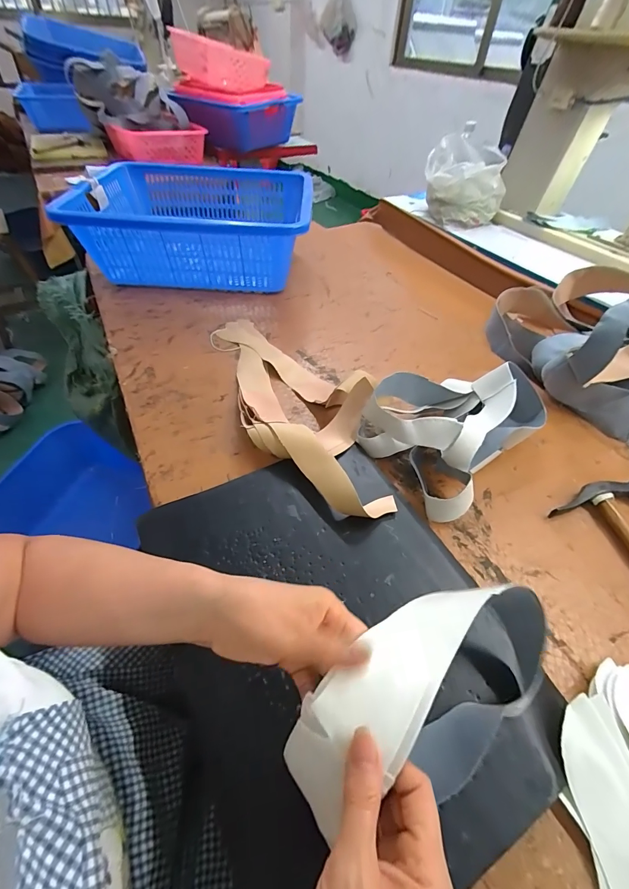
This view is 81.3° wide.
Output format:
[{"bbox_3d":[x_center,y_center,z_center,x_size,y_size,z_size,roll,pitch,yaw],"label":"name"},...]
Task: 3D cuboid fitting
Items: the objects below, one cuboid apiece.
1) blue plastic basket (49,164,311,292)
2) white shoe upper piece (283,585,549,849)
[{"bbox_3d":[-0.269,-0.520,0.893,0.497,0.183,0.444,3,49,-1],"label":"blue plastic basket"},{"bbox_3d":[0.091,0.194,0.286,0.214,0.111,0.110,-33,58,-26],"label":"white shoe upper piece"}]

